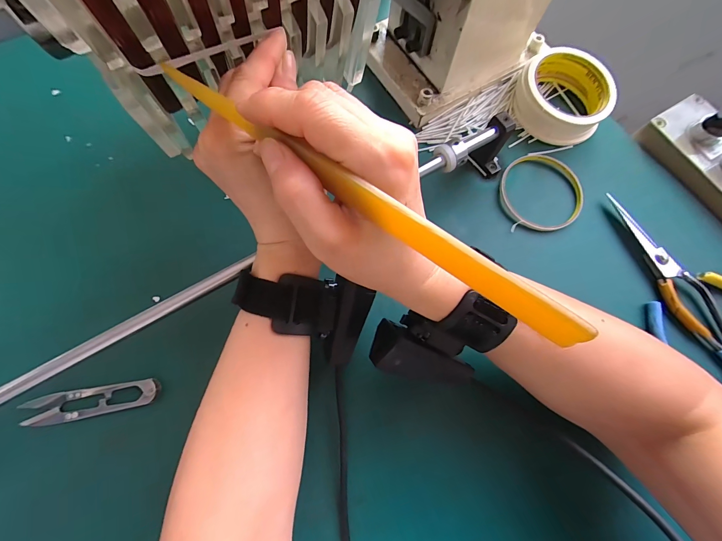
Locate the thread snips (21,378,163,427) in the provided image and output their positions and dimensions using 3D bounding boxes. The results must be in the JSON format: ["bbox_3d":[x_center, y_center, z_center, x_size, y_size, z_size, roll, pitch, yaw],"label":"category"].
[{"bbox_3d":[-0.210,0.102,0.246,0.106,0.012,0.022,-10,74,-5],"label":"thread snips"}]

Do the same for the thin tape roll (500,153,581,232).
[{"bbox_3d":[0.179,-0.079,0.315,0.081,0.011,0.083,1,73,-2],"label":"thin tape roll"}]

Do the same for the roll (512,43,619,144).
[{"bbox_3d":[0.209,-0.182,0.330,0.093,0.035,0.093,1,73,-2],"label":"roll"}]

